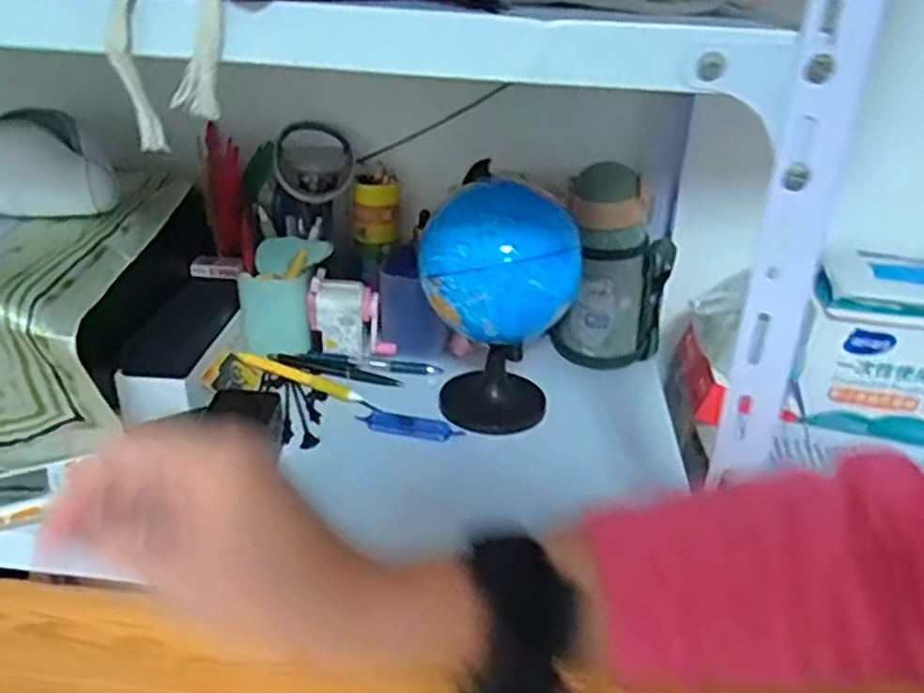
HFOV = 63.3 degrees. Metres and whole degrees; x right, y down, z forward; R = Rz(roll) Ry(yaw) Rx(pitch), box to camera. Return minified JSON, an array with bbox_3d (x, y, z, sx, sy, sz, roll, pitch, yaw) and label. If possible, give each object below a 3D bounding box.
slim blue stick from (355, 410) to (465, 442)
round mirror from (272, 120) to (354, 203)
[{"bbox_3d":[-0.046,0.070,0.660,0.088,0.013,0.020,9,28,10],"label":"slim blue stick"},{"bbox_3d":[-0.147,-0.189,0.764,0.073,0.087,0.014,-3,-10,-14],"label":"round mirror"}]

